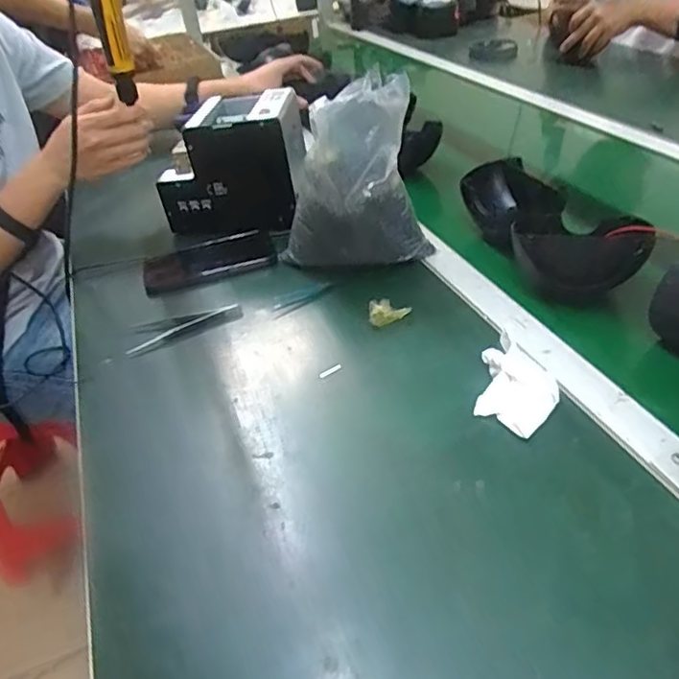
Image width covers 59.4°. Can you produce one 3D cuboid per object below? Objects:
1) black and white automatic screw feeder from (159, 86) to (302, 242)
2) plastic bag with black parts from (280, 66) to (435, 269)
[{"bbox_3d":[-0.145,-0.235,0.802,0.183,0.145,0.108,0,39,10],"label":"black and white automatic screw feeder"},{"bbox_3d":[0.015,-0.168,0.647,0.152,0.192,0.079,-19,39,-13],"label":"plastic bag with black parts"}]

